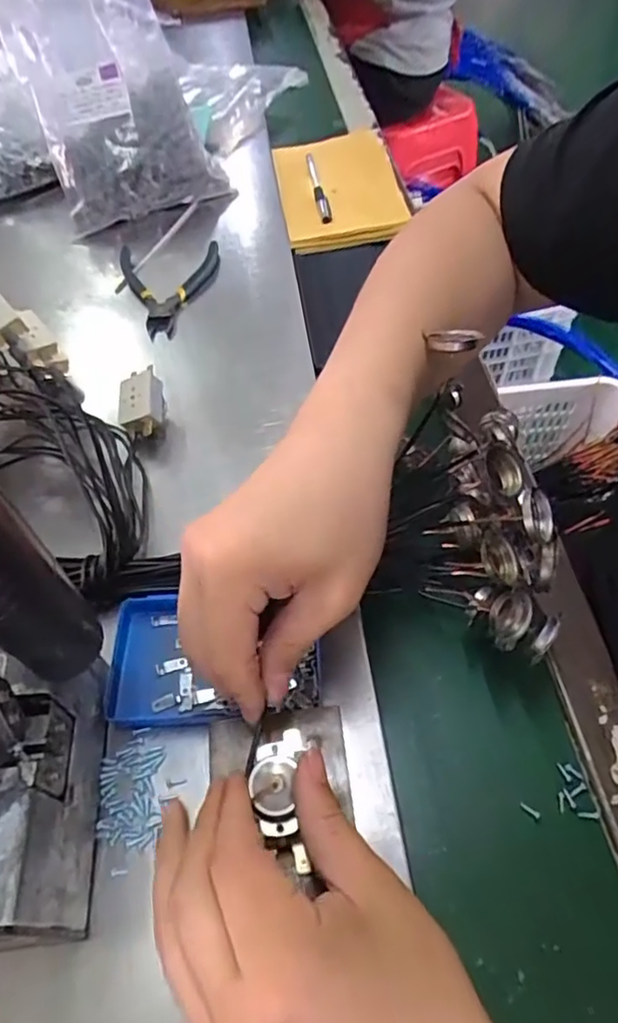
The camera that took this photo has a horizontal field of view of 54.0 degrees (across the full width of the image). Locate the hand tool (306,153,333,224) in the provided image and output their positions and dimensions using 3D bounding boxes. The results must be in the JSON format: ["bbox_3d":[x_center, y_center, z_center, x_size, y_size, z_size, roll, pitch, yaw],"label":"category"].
[{"bbox_3d":[0.009,-0.353,0.653,0.013,0.013,0.155,-8,55,-3],"label":"hand tool"}]

